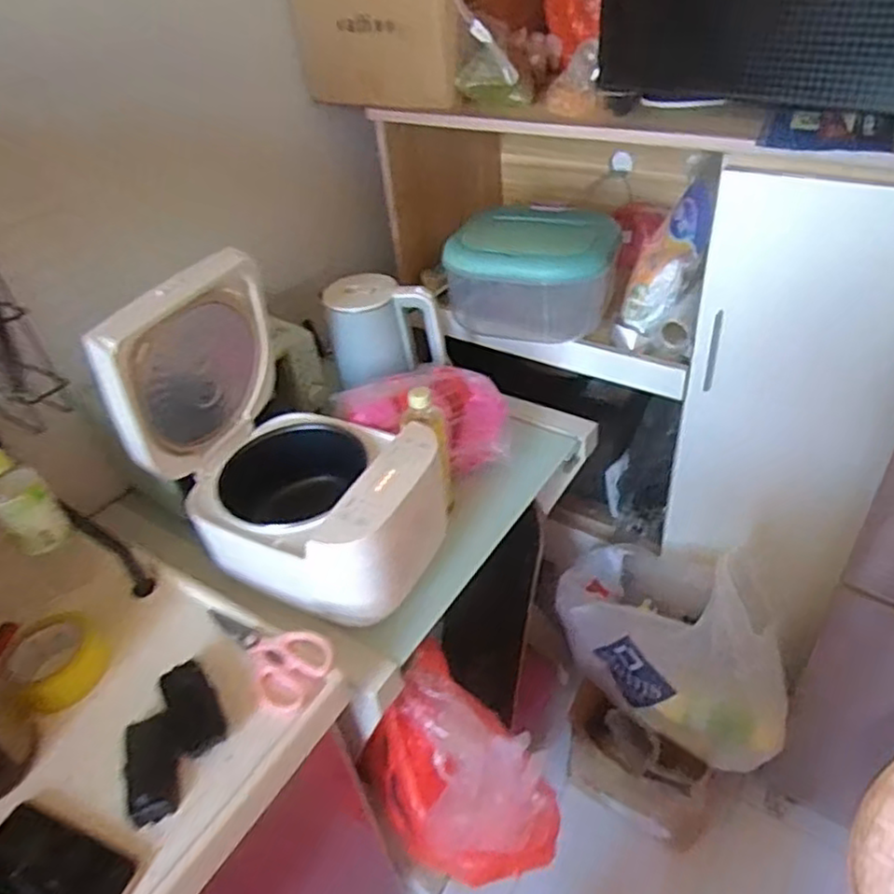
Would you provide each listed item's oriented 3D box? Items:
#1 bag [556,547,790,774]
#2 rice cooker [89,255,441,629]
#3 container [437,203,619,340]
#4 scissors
[{"bbox_3d":[0.394,0.319,1.228,0.222,0.306,0.448,-27,45,-25],"label":"bag"},{"bbox_3d":[-0.189,-0.008,0.858,0.299,0.367,0.248,17,45,24],"label":"rice cooker"},{"bbox_3d":[0.148,-0.300,1.236,0.282,0.195,0.220,5,41,11],"label":"container"},{"bbox_3d":[-0.213,0.223,0.790,0.172,0.029,0.085,26,48,31],"label":"scissors"}]

